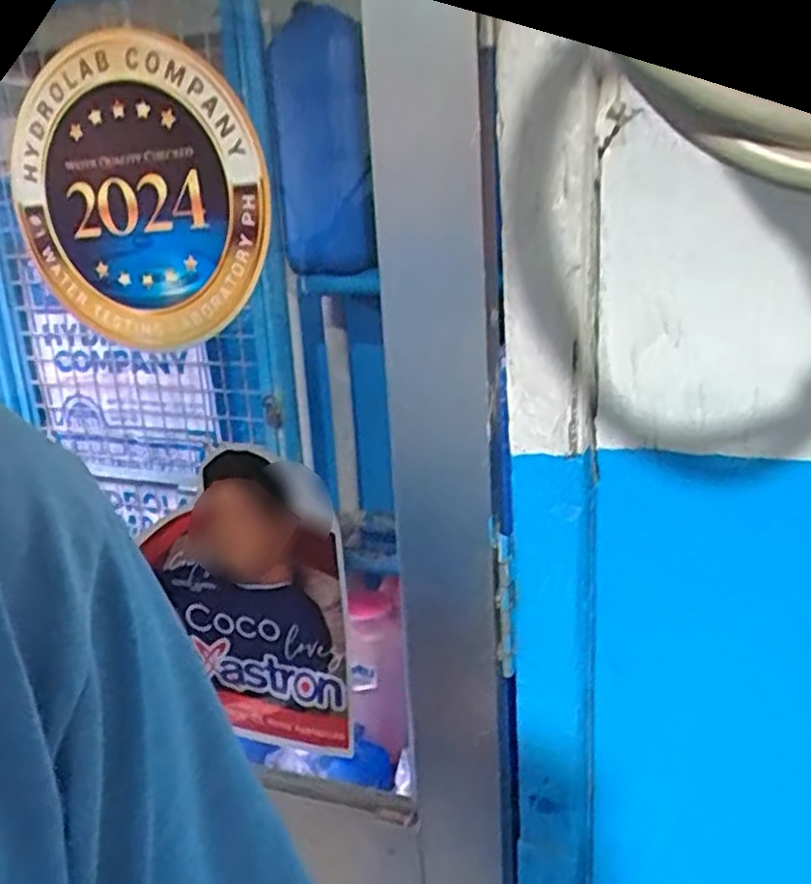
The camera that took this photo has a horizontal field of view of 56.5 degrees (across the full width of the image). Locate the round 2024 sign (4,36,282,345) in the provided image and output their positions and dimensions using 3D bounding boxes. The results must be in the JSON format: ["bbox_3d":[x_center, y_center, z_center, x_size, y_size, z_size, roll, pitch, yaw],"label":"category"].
[{"bbox_3d":[-0.133,-0.120,0.376,0.147,0.138,0.006,3,18,19],"label":"round 2024 sign"}]

